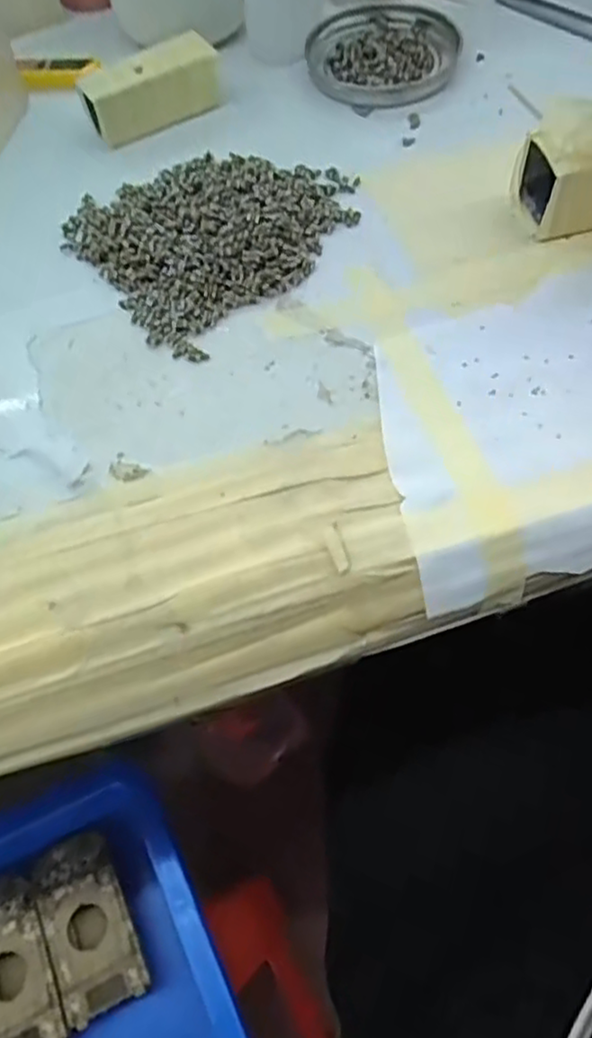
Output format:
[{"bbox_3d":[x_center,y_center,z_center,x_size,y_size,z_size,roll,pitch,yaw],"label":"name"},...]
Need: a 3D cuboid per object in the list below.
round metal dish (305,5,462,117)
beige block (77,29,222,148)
[{"bbox_3d":[0.045,-0.243,0.369,0.077,0.010,0.083,-1,60,3],"label":"round metal dish"},{"bbox_3d":[-0.070,-0.209,0.343,0.066,0.027,0.021,-29,63,-13],"label":"beige block"}]

